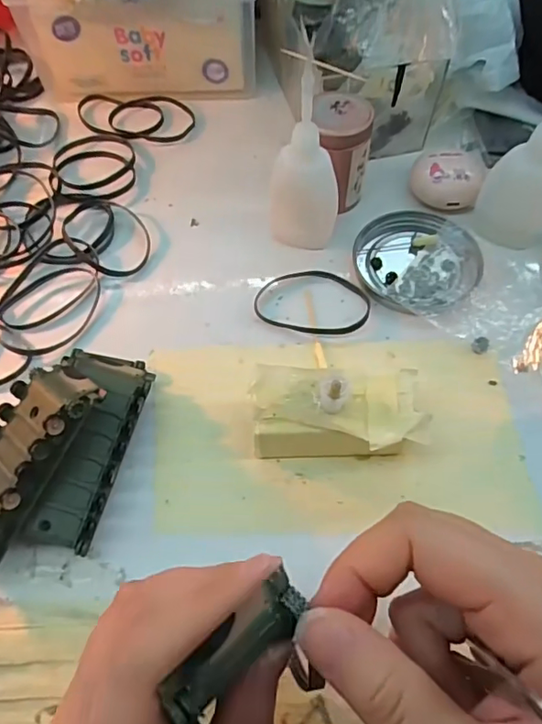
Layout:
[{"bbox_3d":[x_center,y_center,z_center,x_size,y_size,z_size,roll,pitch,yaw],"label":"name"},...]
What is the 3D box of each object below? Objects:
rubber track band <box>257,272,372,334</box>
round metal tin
[{"bbox_3d":[0.027,-0.039,0.342,0.069,0.004,0.047,14,61,9],"label":"rubber track band"},{"bbox_3d":[0.094,-0.065,0.351,0.075,0.008,0.081,-1,60,1],"label":"round metal tin"}]

